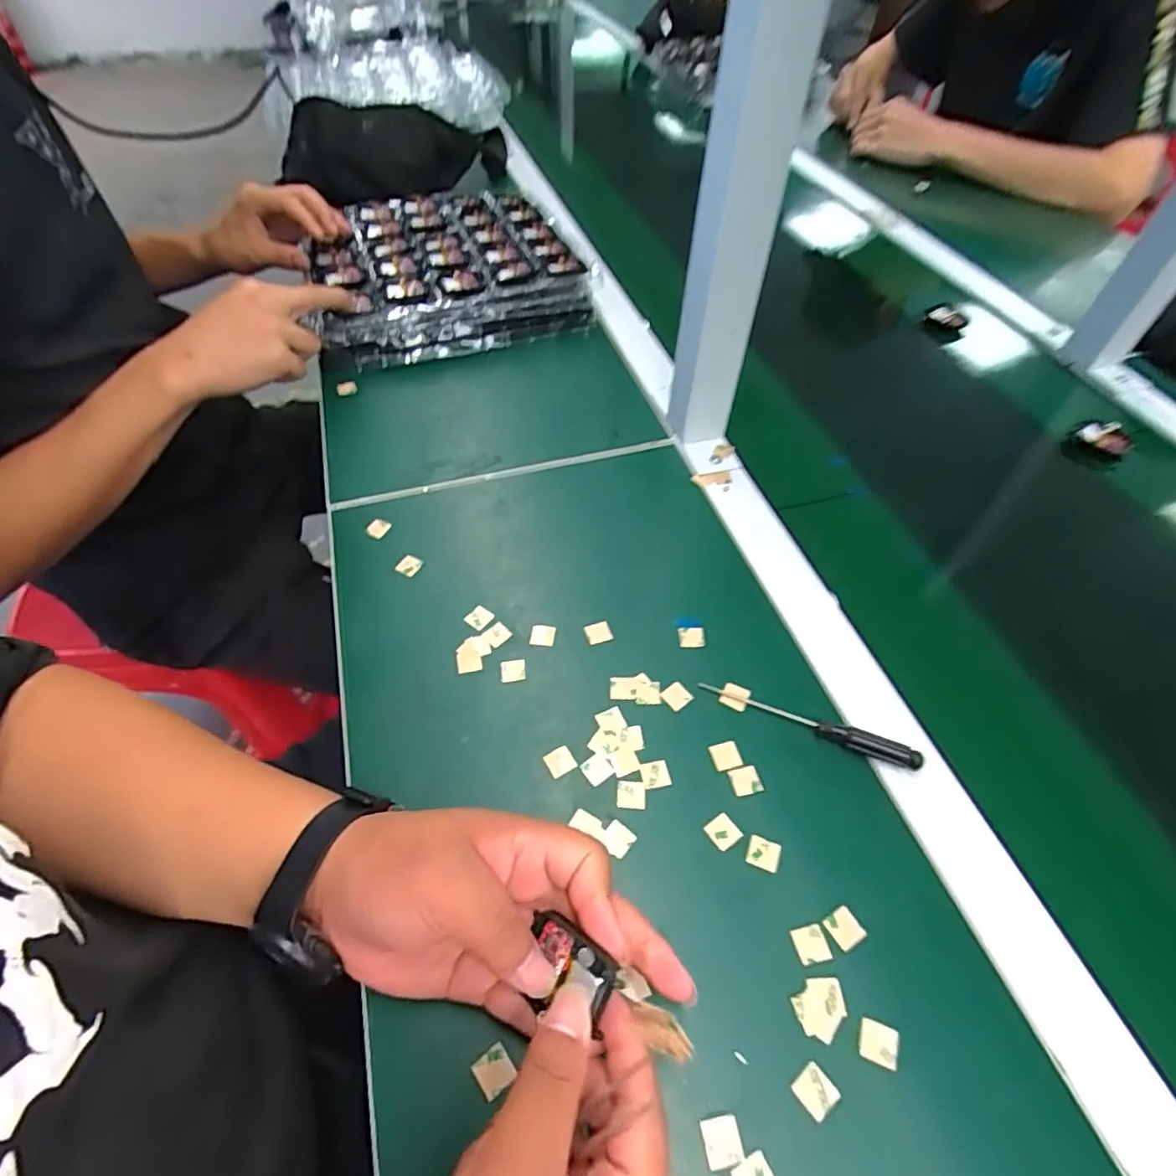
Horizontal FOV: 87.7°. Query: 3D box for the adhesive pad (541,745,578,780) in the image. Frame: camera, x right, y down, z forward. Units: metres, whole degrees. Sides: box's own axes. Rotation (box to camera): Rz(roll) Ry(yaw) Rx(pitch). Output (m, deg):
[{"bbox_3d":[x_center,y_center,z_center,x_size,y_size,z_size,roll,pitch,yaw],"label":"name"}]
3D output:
[{"bbox_3d":[-0.016,0.103,0.362,0.016,0.004,0.016,-26,57,-19],"label":"adhesive pad"}]

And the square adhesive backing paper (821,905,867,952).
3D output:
[{"bbox_3d":[0.130,0.172,0.309,0.016,0.004,0.017,-26,57,-19],"label":"square adhesive backing paper"}]

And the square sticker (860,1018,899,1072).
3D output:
[{"bbox_3d":[0.134,0.209,0.281,0.017,0.004,0.016,17,54,12],"label":"square sticker"}]

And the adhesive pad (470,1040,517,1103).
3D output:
[{"bbox_3d":[-0.042,0.217,0.274,0.016,0.004,0.017,-30,58,-22],"label":"adhesive pad"}]

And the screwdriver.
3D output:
[{"bbox_3d":[0.133,0.081,0.371,0.131,0.011,0.011,21,55,15],"label":"screwdriver"}]

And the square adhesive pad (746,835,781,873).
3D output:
[{"bbox_3d":[0.096,0.143,0.331,0.017,0.004,0.015,19,54,13],"label":"square adhesive pad"}]

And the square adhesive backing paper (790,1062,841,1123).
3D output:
[{"bbox_3d":[0.101,0.223,0.270,0.015,0.004,0.017,-34,60,-24],"label":"square adhesive backing paper"}]

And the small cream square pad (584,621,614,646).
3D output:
[{"bbox_3d":[0.008,0.030,0.421,0.019,0.004,0.016,-18,54,-14],"label":"small cream square pad"}]

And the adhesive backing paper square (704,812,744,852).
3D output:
[{"bbox_3d":[0.075,0.135,0.339,0.016,0.004,0.016,-29,58,-21],"label":"adhesive backing paper square"}]

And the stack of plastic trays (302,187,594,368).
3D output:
[{"bbox_3d":[-0.163,-0.352,0.676,0.275,0.060,0.255,-17,54,-14],"label":"stack of plastic trays"}]

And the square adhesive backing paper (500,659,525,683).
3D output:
[{"bbox_3d":[-0.049,0.054,0.401,0.016,0.004,0.015,-5,52,-4],"label":"square adhesive backing paper"}]

